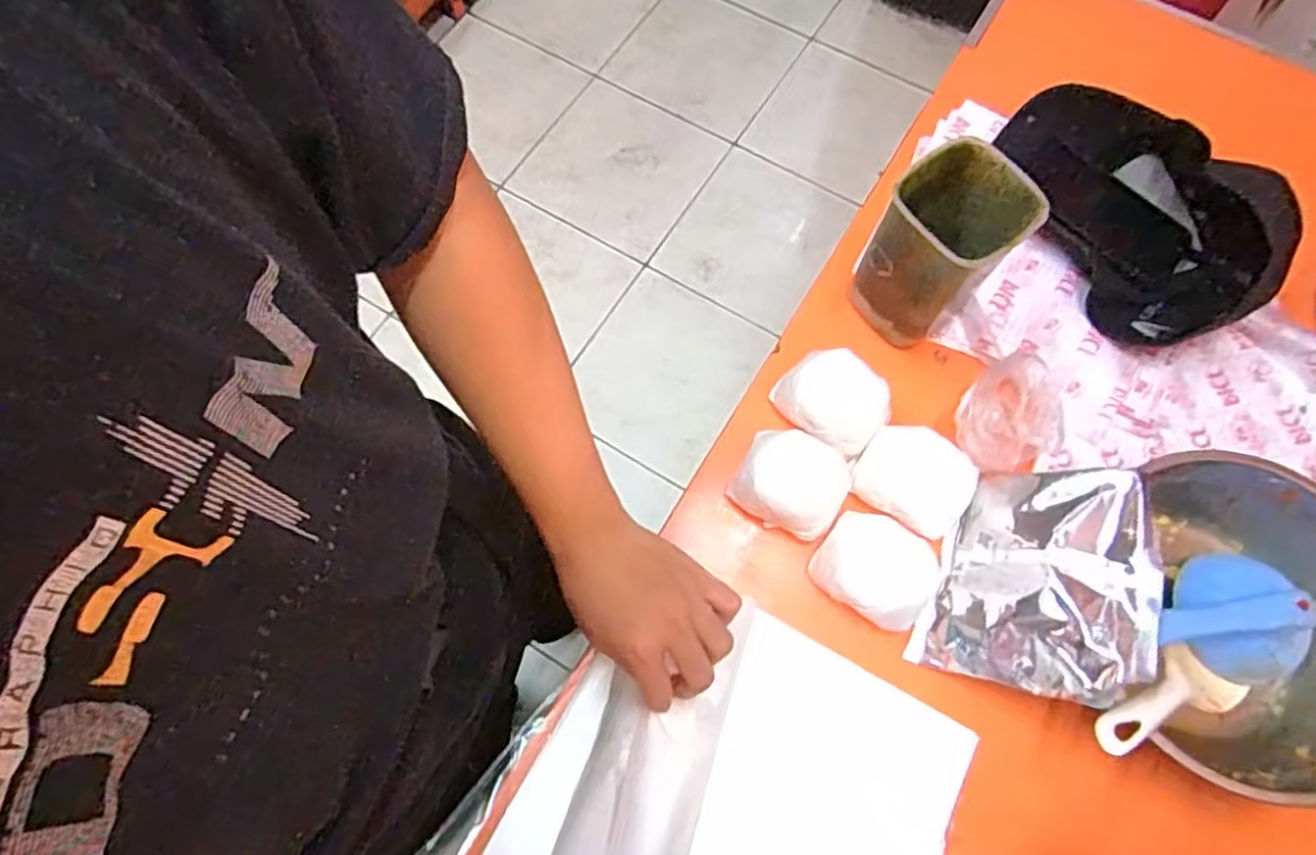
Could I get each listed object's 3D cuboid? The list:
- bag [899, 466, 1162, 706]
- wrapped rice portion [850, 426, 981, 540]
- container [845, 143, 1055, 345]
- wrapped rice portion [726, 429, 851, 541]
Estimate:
[{"bbox_3d":[0.273,0.105,0.521,0.147,0.029,0.159,1,62,44],"label":"bag"},{"bbox_3d":[0.208,0.042,0.579,0.088,0.030,0.068,30,72,11],"label":"wrapped rice portion"},{"bbox_3d":[0.229,-0.144,0.598,0.096,0.157,0.092,-40,74,-13],"label":"container"},{"bbox_3d":[0.107,0.045,0.578,0.081,0.049,0.070,30,72,11],"label":"wrapped rice portion"}]

